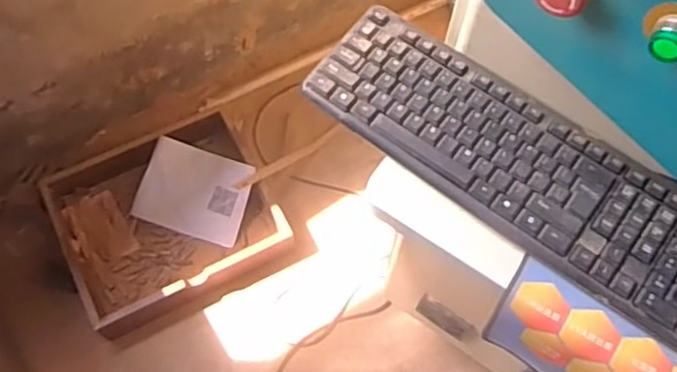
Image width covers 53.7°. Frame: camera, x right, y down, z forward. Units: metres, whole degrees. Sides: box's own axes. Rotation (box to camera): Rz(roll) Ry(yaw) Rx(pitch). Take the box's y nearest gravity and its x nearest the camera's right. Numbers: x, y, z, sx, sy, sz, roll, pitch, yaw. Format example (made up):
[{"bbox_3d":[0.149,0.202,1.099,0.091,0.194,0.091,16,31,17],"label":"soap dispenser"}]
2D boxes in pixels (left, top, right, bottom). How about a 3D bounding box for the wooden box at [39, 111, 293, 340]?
[{"bbox_3d":[-0.418,0.067,1.613,0.474,0.102,0.440,-28,70,-13],"label":"wooden box"}]

